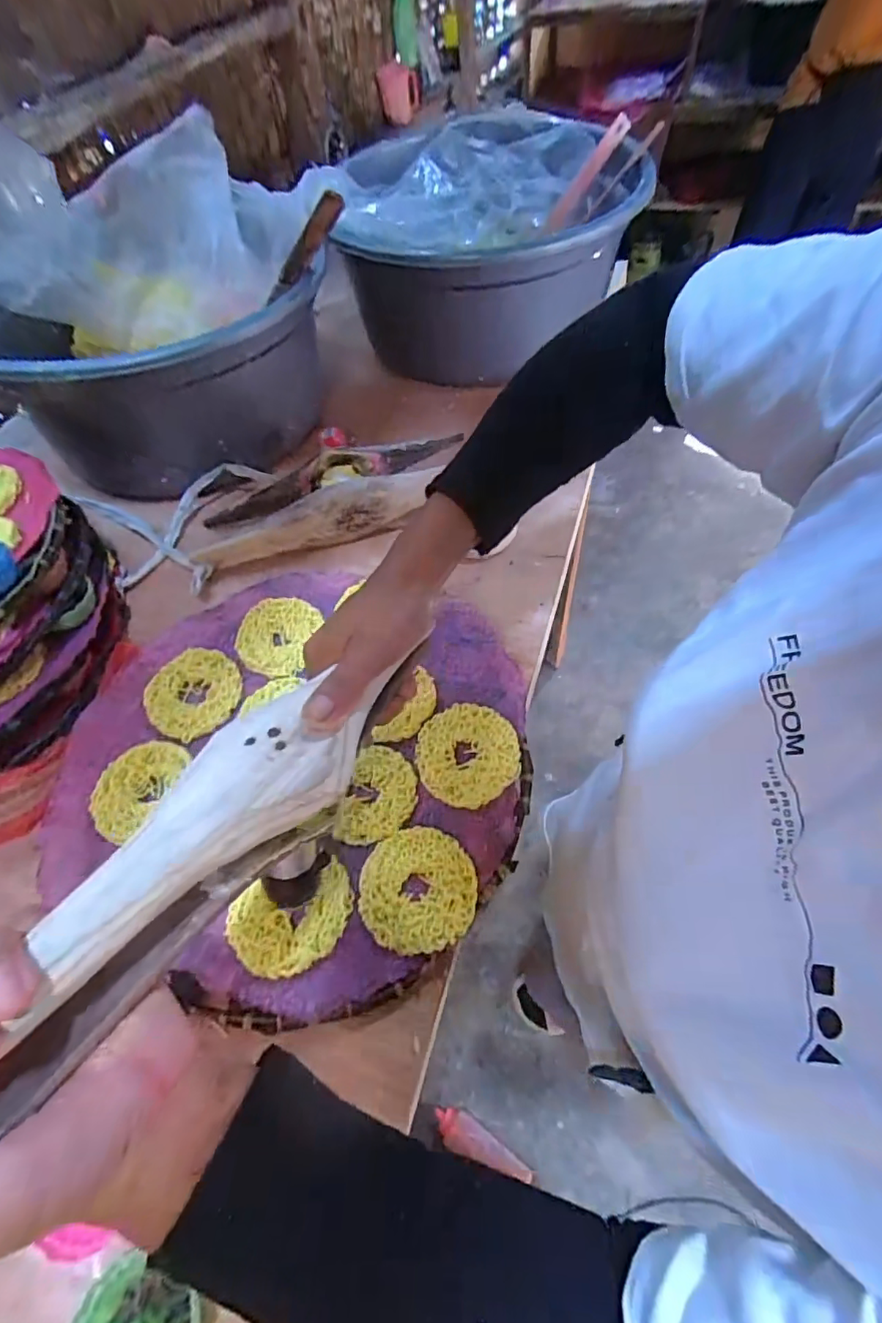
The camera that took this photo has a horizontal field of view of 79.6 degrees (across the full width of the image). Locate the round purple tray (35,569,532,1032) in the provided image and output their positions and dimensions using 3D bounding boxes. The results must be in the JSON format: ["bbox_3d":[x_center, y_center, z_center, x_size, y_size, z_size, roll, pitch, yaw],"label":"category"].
[{"bbox_3d":[-0.115,0.069,0.420,0.358,0.021,0.336,-1,58,1],"label":"round purple tray"}]

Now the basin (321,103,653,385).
[{"bbox_3d":[0.062,-0.552,0.697,0.359,0.152,0.367,-3,57,4],"label":"basin"}]

